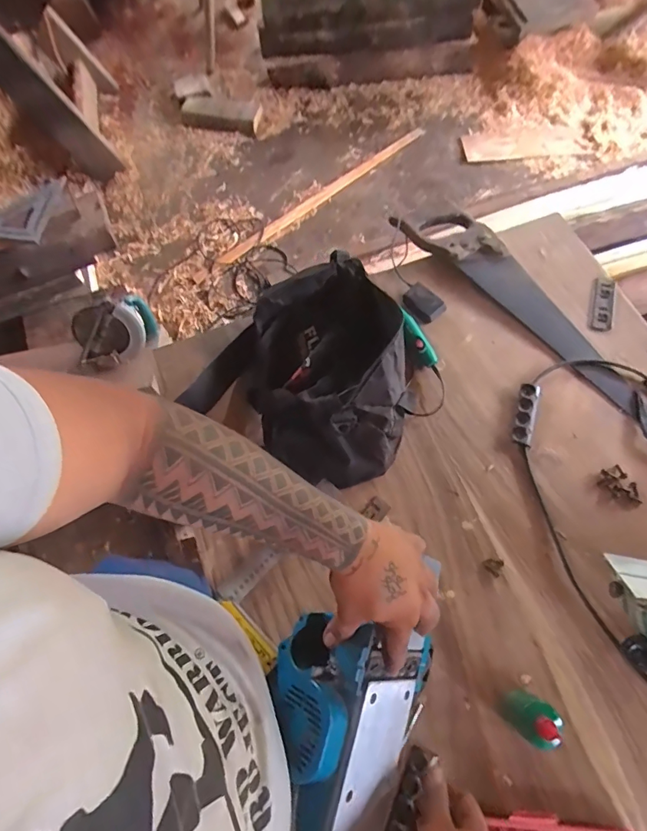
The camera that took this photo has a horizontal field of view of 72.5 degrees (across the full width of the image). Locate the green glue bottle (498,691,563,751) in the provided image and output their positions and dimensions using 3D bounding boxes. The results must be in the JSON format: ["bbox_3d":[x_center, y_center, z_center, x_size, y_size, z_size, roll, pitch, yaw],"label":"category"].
[{"bbox_3d":[0.247,0.361,0.524,0.061,0.090,0.048,13,63,10],"label":"green glue bottle"}]

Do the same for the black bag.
[{"bbox_3d":[-0.002,-0.073,0.700,0.325,0.123,0.310,33,73,15],"label":"black bag"}]

